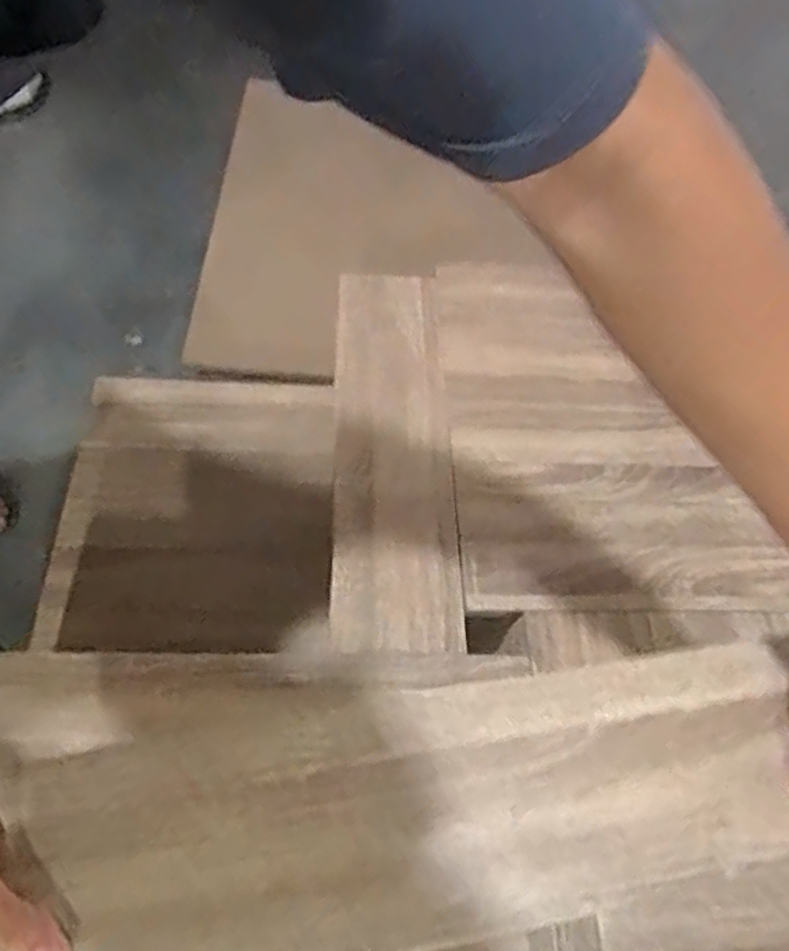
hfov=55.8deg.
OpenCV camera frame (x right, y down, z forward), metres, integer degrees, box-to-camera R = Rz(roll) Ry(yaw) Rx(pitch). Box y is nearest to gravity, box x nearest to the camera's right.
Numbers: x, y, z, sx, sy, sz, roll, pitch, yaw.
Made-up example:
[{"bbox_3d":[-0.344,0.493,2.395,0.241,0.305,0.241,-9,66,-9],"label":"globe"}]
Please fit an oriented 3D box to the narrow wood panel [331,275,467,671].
[{"bbox_3d":[-0.004,-0.037,0.886,0.133,0.026,0.531,1,56,-4],"label":"narrow wood panel"}]

